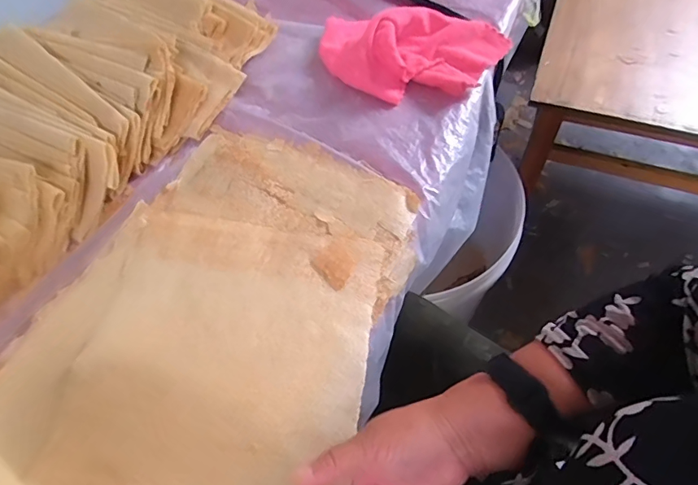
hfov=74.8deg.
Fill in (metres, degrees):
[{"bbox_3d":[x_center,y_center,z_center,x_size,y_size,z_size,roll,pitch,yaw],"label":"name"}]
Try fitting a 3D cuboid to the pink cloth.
[{"bbox_3d":[0.105,-0.296,0.686,0.282,0.066,0.187,-2,53,-1],"label":"pink cloth"}]

